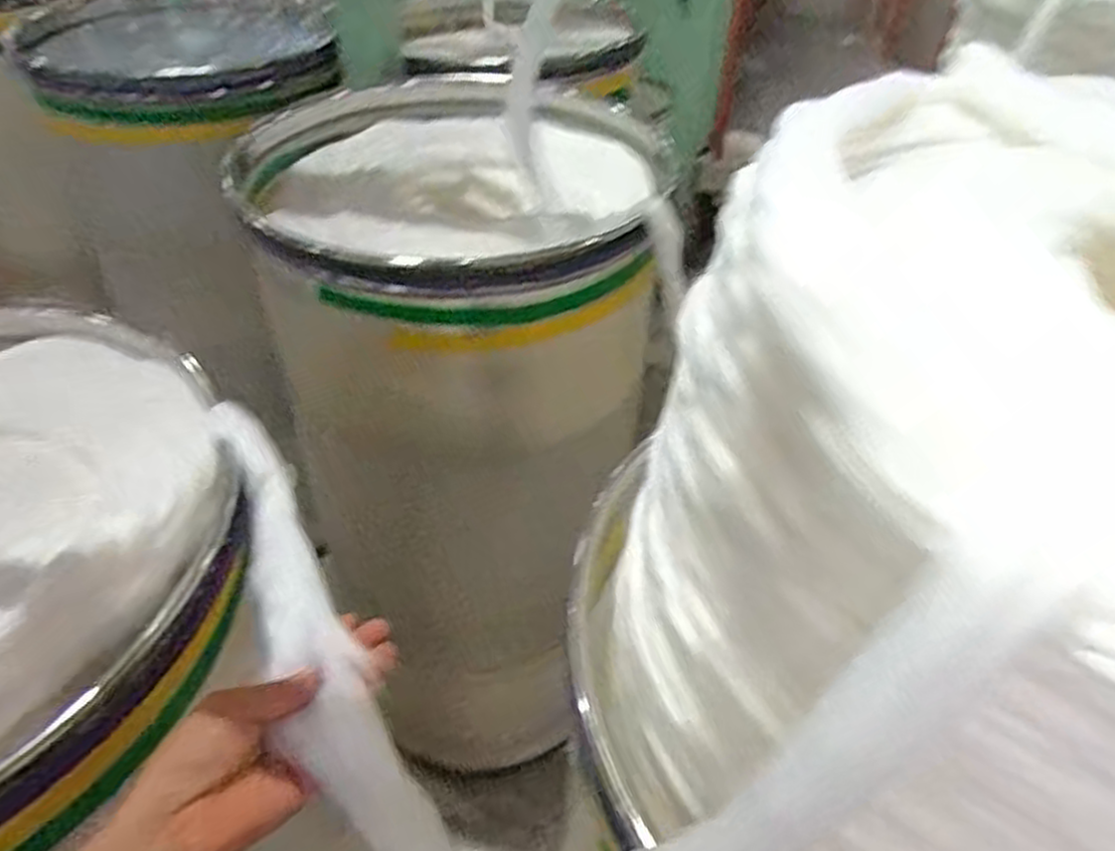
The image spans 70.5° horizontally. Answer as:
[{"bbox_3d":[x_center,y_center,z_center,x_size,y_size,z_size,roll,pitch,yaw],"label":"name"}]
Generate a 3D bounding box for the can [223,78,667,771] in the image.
[{"bbox_3d":[-0.137,0.018,1.192,0.487,0.848,0.504,-6,42,-10],"label":"can"}]

